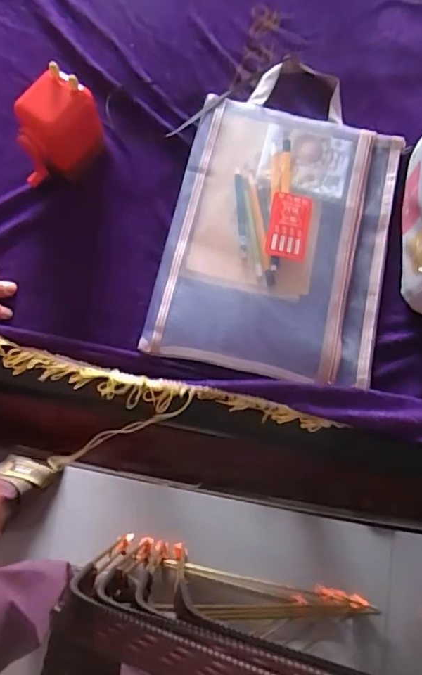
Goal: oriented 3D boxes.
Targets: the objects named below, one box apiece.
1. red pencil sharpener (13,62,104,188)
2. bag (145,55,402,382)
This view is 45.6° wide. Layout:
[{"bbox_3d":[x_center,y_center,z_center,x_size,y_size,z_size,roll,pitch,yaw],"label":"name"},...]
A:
[{"bbox_3d":[-0.169,-0.221,0.545,0.045,0.098,0.101,36,78,9],"label":"red pencil sharpener"},{"bbox_3d":[0.079,-0.139,0.564,0.242,0.018,0.359,10,75,3],"label":"bag"}]

